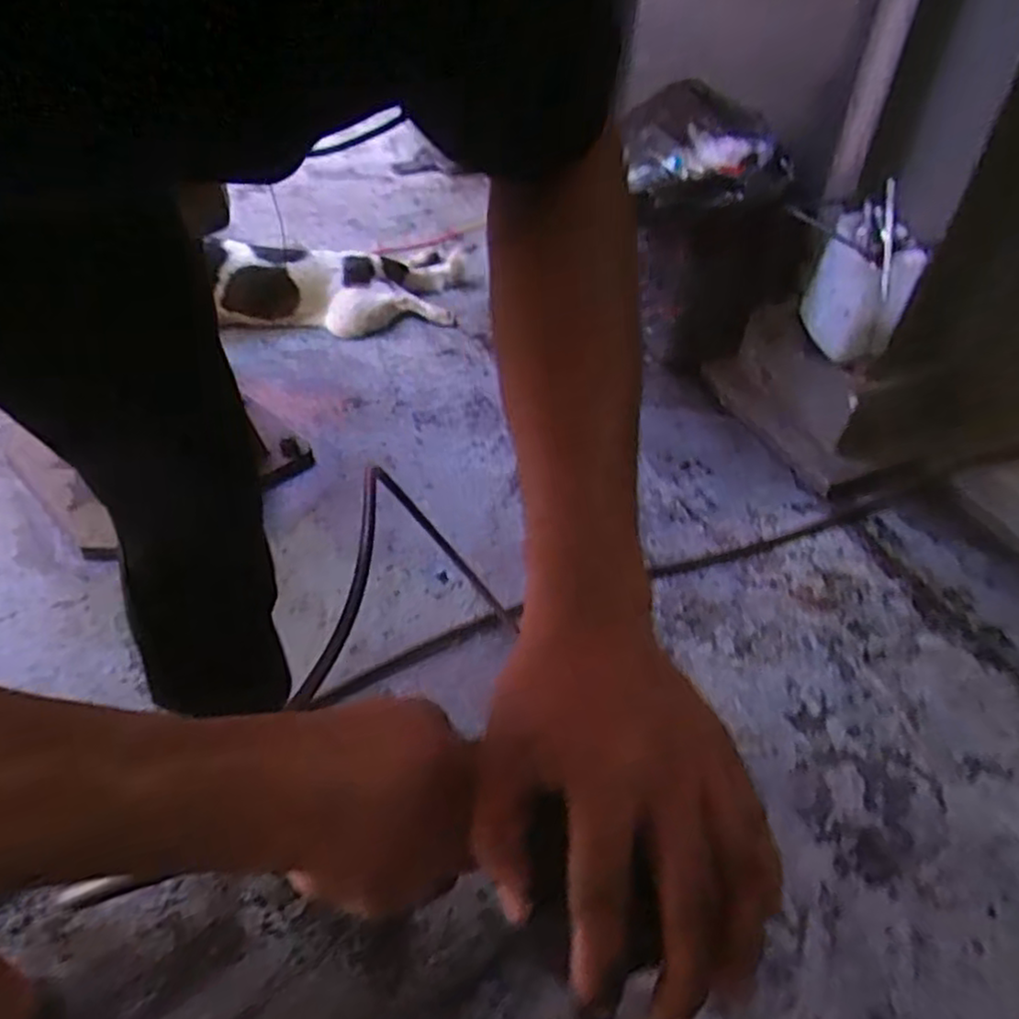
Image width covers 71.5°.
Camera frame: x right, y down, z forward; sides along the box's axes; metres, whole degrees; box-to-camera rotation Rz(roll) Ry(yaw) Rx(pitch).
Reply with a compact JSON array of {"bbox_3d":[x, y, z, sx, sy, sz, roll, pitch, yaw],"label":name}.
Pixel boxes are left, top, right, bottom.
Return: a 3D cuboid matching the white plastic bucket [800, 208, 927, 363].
[{"bbox_3d":[0.567,-0.367,1.154,0.076,0.202,0.181,-4,44,-5],"label":"white plastic bucket"}]

